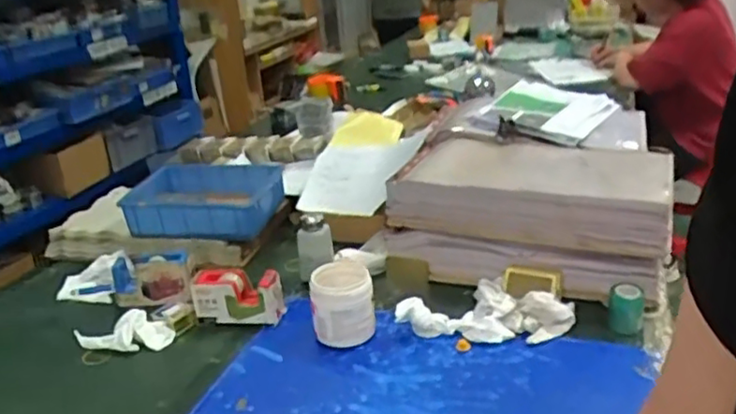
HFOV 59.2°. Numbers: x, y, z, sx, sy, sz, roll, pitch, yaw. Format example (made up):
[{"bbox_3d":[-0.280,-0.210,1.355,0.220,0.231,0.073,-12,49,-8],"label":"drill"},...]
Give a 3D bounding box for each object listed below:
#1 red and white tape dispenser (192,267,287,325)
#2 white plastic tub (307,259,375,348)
[{"bbox_3d":[-0.214,0.149,1.071,0.145,0.085,0.051,-3,23,-1],"label":"red and white tape dispenser"},{"bbox_3d":[-0.040,0.151,1.002,0.094,0.105,0.090,-6,23,-7],"label":"white plastic tub"}]

